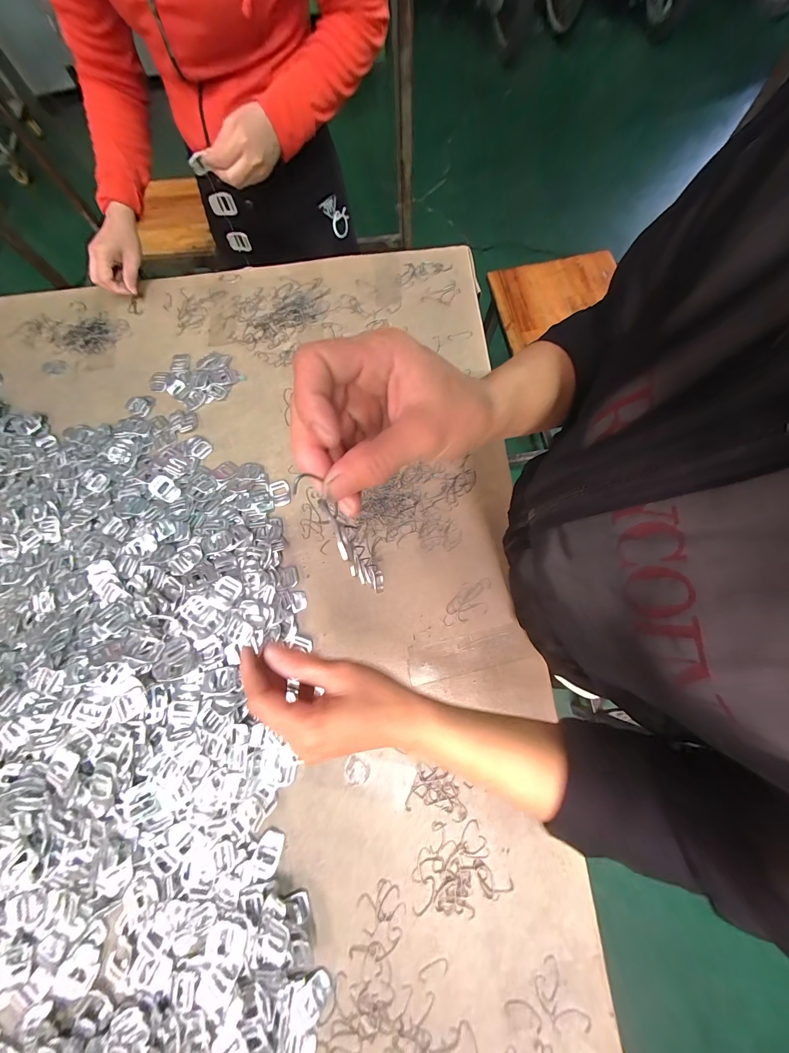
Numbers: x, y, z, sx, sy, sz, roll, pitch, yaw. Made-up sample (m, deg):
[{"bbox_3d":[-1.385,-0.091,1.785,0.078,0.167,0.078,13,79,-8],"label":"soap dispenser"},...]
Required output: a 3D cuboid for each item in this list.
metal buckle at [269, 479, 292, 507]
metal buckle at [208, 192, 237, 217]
[{"bbox_3d":[-0.171,-0.050,0.508,0.030,0.004,0.041,-21,75,-4],"label":"metal buckle"},{"bbox_3d":[-0.280,-0.524,0.550,0.042,0.031,0.008,3,75,12],"label":"metal buckle"}]

